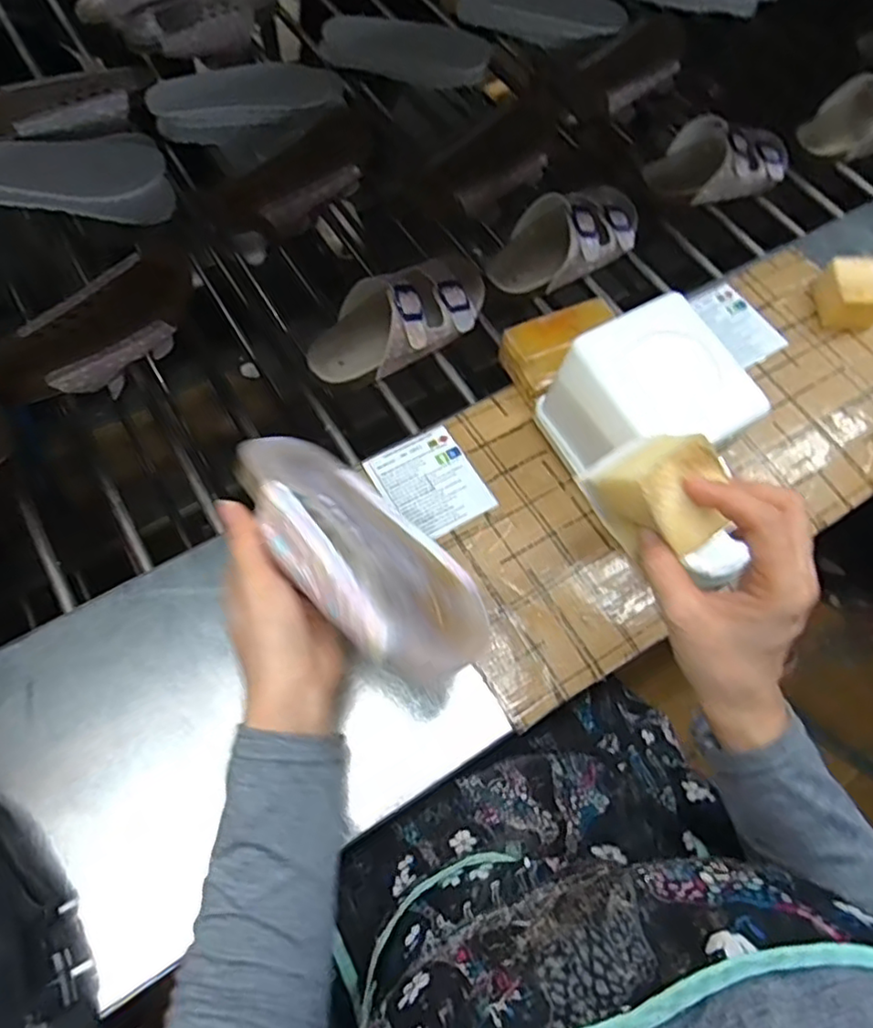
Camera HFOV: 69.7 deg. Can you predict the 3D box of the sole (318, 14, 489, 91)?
[{"bbox_3d":[-0.036,-0.604,0.807,0.208,0.033,0.103,11,64,3],"label":"sole"}]

